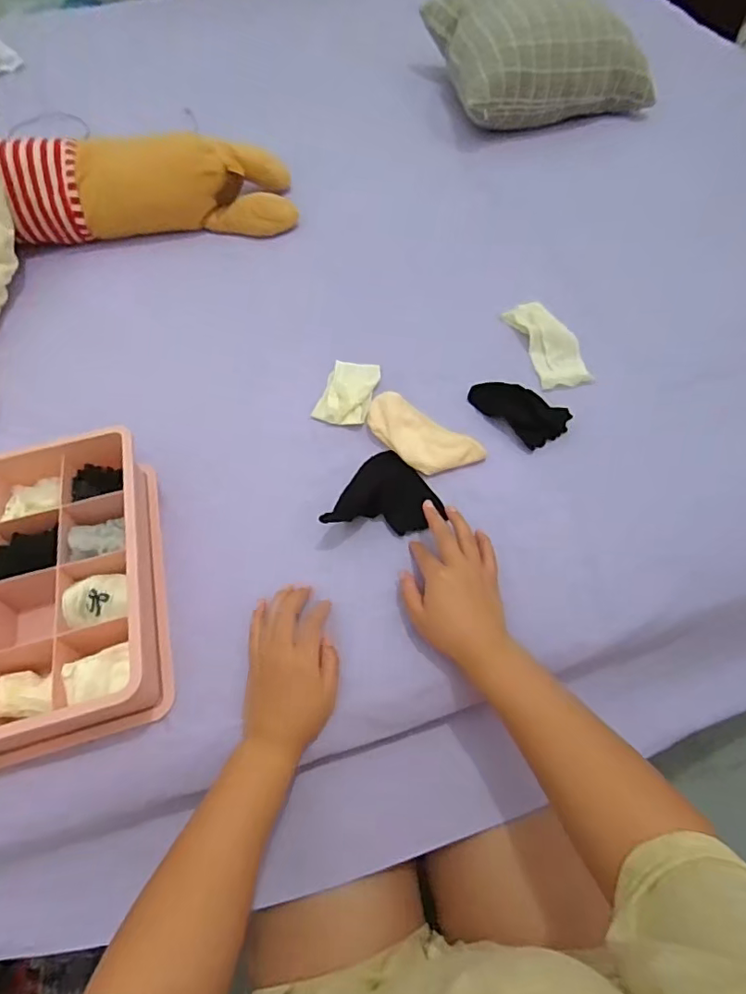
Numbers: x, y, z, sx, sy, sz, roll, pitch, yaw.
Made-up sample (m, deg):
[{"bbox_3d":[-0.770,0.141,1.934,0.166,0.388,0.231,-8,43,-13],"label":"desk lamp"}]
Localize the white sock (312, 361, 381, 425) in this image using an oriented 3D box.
[{"bbox_3d":[-0.032,-0.136,0.683,0.065,0.015,0.093,13,59,9],"label":"white sock"}]

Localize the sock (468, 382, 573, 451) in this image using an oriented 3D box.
[{"bbox_3d":[0.175,-0.109,0.652,0.056,0.024,0.116,-37,64,-20],"label":"sock"}]

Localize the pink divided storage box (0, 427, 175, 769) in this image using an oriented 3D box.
[{"bbox_3d":[-0.327,0.085,0.512,0.221,0.069,0.296,-14,59,-8],"label":"pink divided storage box"}]

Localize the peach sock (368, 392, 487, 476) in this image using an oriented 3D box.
[{"bbox_3d":[0.054,-0.071,0.632,0.145,0.023,0.065,34,64,20],"label":"peach sock"}]

